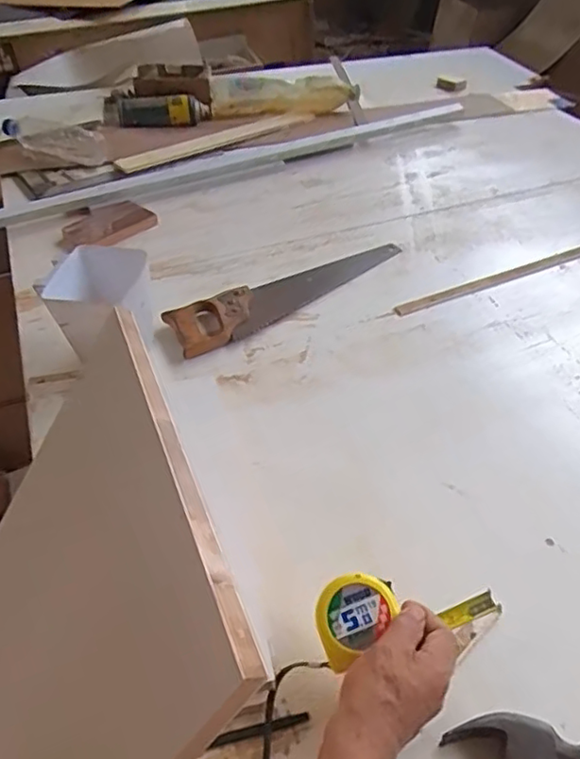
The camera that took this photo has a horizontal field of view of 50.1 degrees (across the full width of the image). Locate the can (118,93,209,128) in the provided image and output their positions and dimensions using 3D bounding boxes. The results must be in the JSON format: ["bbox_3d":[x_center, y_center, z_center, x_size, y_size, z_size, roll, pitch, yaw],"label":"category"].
[{"bbox_3d":[-0.268,-0.574,1.323,0.187,0.052,0.064,-9,44,-9],"label":"can"}]

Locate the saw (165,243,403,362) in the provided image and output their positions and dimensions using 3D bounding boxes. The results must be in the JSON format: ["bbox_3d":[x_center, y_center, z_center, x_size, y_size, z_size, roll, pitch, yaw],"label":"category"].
[{"bbox_3d":[0.008,-0.133,0.898,0.389,0.023,0.082,-25,48,-23],"label":"saw"}]

